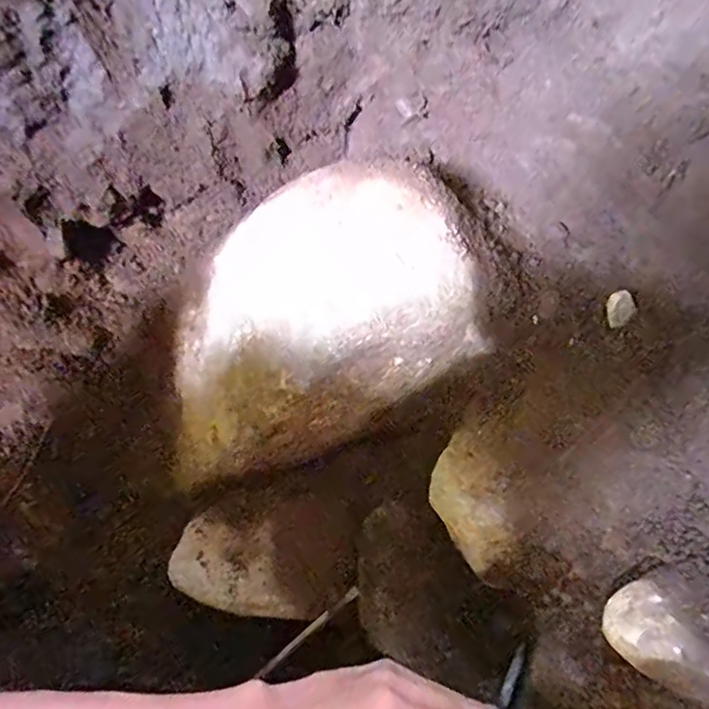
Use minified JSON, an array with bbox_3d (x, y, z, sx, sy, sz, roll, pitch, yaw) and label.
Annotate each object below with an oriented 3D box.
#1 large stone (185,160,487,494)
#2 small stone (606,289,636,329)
[{"bbox_3d":[-0.044,-0.038,0.473,0.263,0.193,0.181,-10,50,-9],"label":"large stone"},{"bbox_3d":[0.215,-0.036,0.437,0.021,0.033,0.013,28,55,22],"label":"small stone"}]

